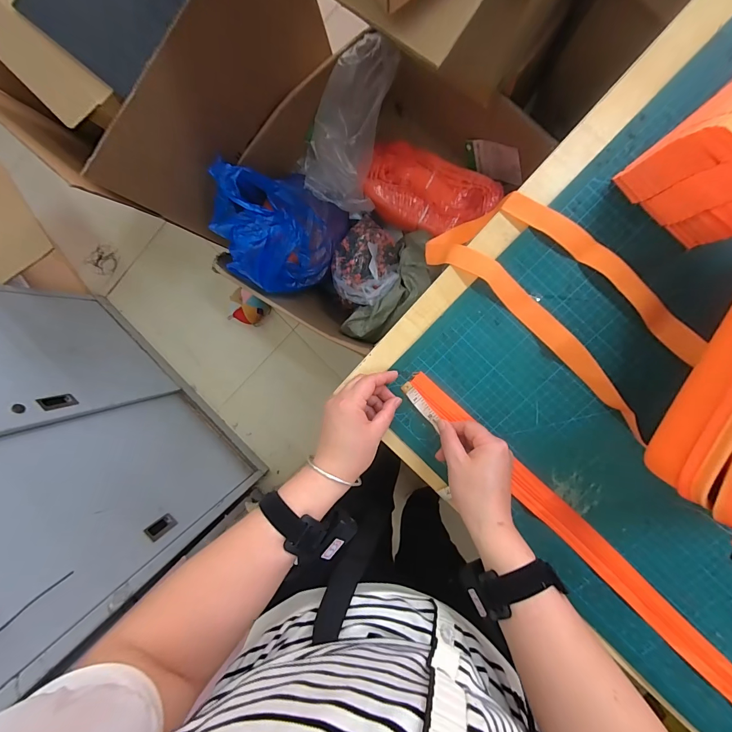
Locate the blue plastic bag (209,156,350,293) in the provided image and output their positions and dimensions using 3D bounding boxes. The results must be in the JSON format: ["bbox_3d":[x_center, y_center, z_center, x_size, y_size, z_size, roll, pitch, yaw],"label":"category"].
[{"bbox_3d":[-0.230,-0.341,0.867,0.252,0.255,0.291,34,99,3],"label":"blue plastic bag"}]

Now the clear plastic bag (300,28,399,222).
[{"bbox_3d":[-0.040,-0.585,0.899,0.184,0.161,0.354,11,97,7],"label":"clear plastic bag"}]

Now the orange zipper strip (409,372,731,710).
[{"bbox_3d":[0.303,0.254,0.394,0.677,0.012,0.036,45,99,2],"label":"orange zipper strip"}]

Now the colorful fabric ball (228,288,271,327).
[{"bbox_3d":[-0.391,-0.193,1.176,0.124,0.084,0.106,23,98,5],"label":"colorful fabric ball"}]

